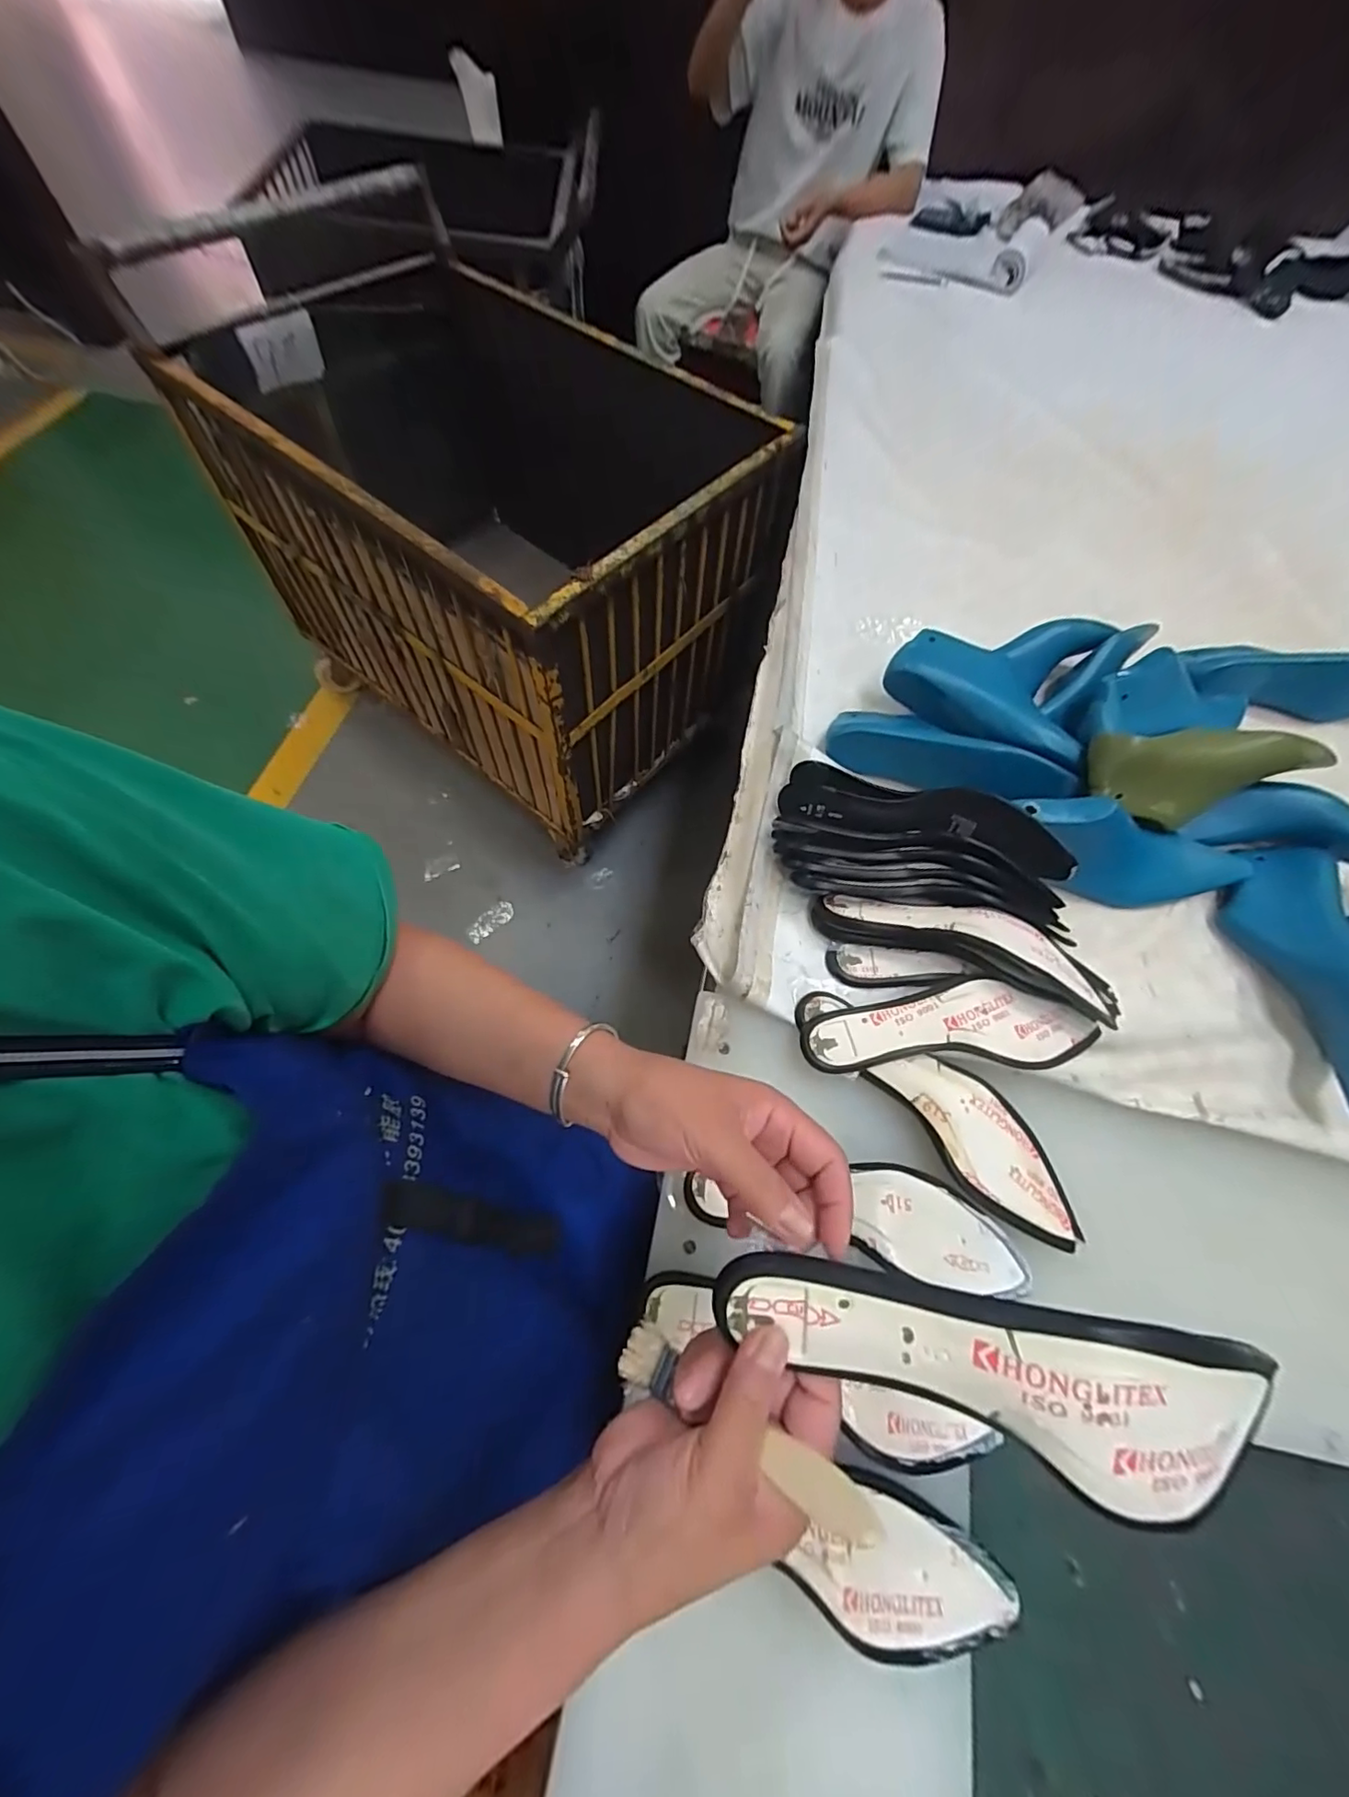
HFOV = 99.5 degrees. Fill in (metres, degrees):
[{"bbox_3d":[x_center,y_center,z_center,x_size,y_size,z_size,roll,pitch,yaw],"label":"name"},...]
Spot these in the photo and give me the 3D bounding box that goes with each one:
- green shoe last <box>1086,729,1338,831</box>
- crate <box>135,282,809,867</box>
[{"bbox_3d":[0.527,-0.124,0.571,0.220,0.067,0.068,-2,64,-4],"label":"green shoe last"},{"bbox_3d":[-0.380,-0.815,1.392,1.175,0.761,0.816,39,68,15],"label":"crate"}]

